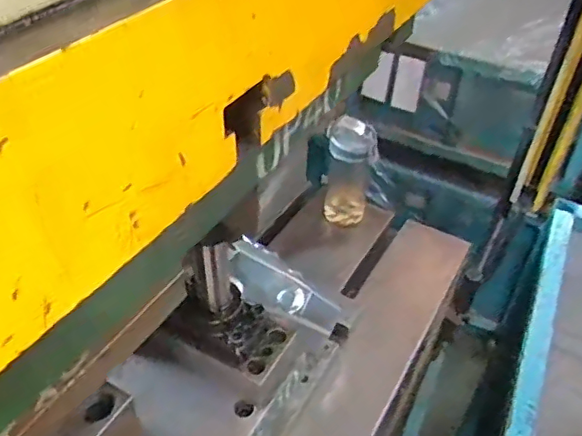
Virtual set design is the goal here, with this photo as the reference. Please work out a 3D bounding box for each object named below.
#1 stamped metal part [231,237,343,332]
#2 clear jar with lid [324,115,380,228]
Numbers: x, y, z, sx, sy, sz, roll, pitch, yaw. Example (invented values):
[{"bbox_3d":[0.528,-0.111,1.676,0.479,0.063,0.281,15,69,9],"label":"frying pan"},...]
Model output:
[{"bbox_3d":[-0.013,0.092,0.753,0.182,0.048,0.077,29,48,29],"label":"stamped metal part"},{"bbox_3d":[0.095,-0.077,0.914,0.075,0.190,0.069,2,41,1],"label":"clear jar with lid"}]

